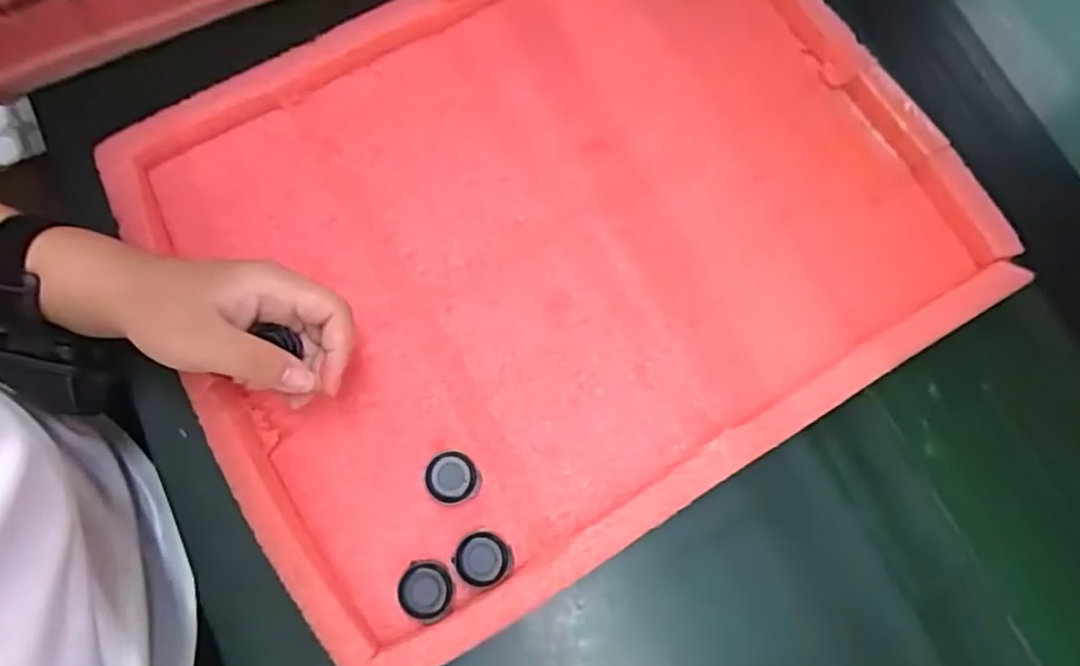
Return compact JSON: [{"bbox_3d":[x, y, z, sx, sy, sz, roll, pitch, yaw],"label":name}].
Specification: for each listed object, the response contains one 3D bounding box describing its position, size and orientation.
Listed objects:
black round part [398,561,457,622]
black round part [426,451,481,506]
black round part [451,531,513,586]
[{"bbox_3d":[-0.061,0.138,0.368,0.029,0.007,0.029,2,74,-5],"label":"black round part"},{"bbox_3d":[-0.049,0.082,0.385,0.029,0.016,0.028,2,74,-5],"label":"black round part"},{"bbox_3d":[-0.030,0.123,0.372,0.028,0.008,0.029,2,74,-5],"label":"black round part"}]

